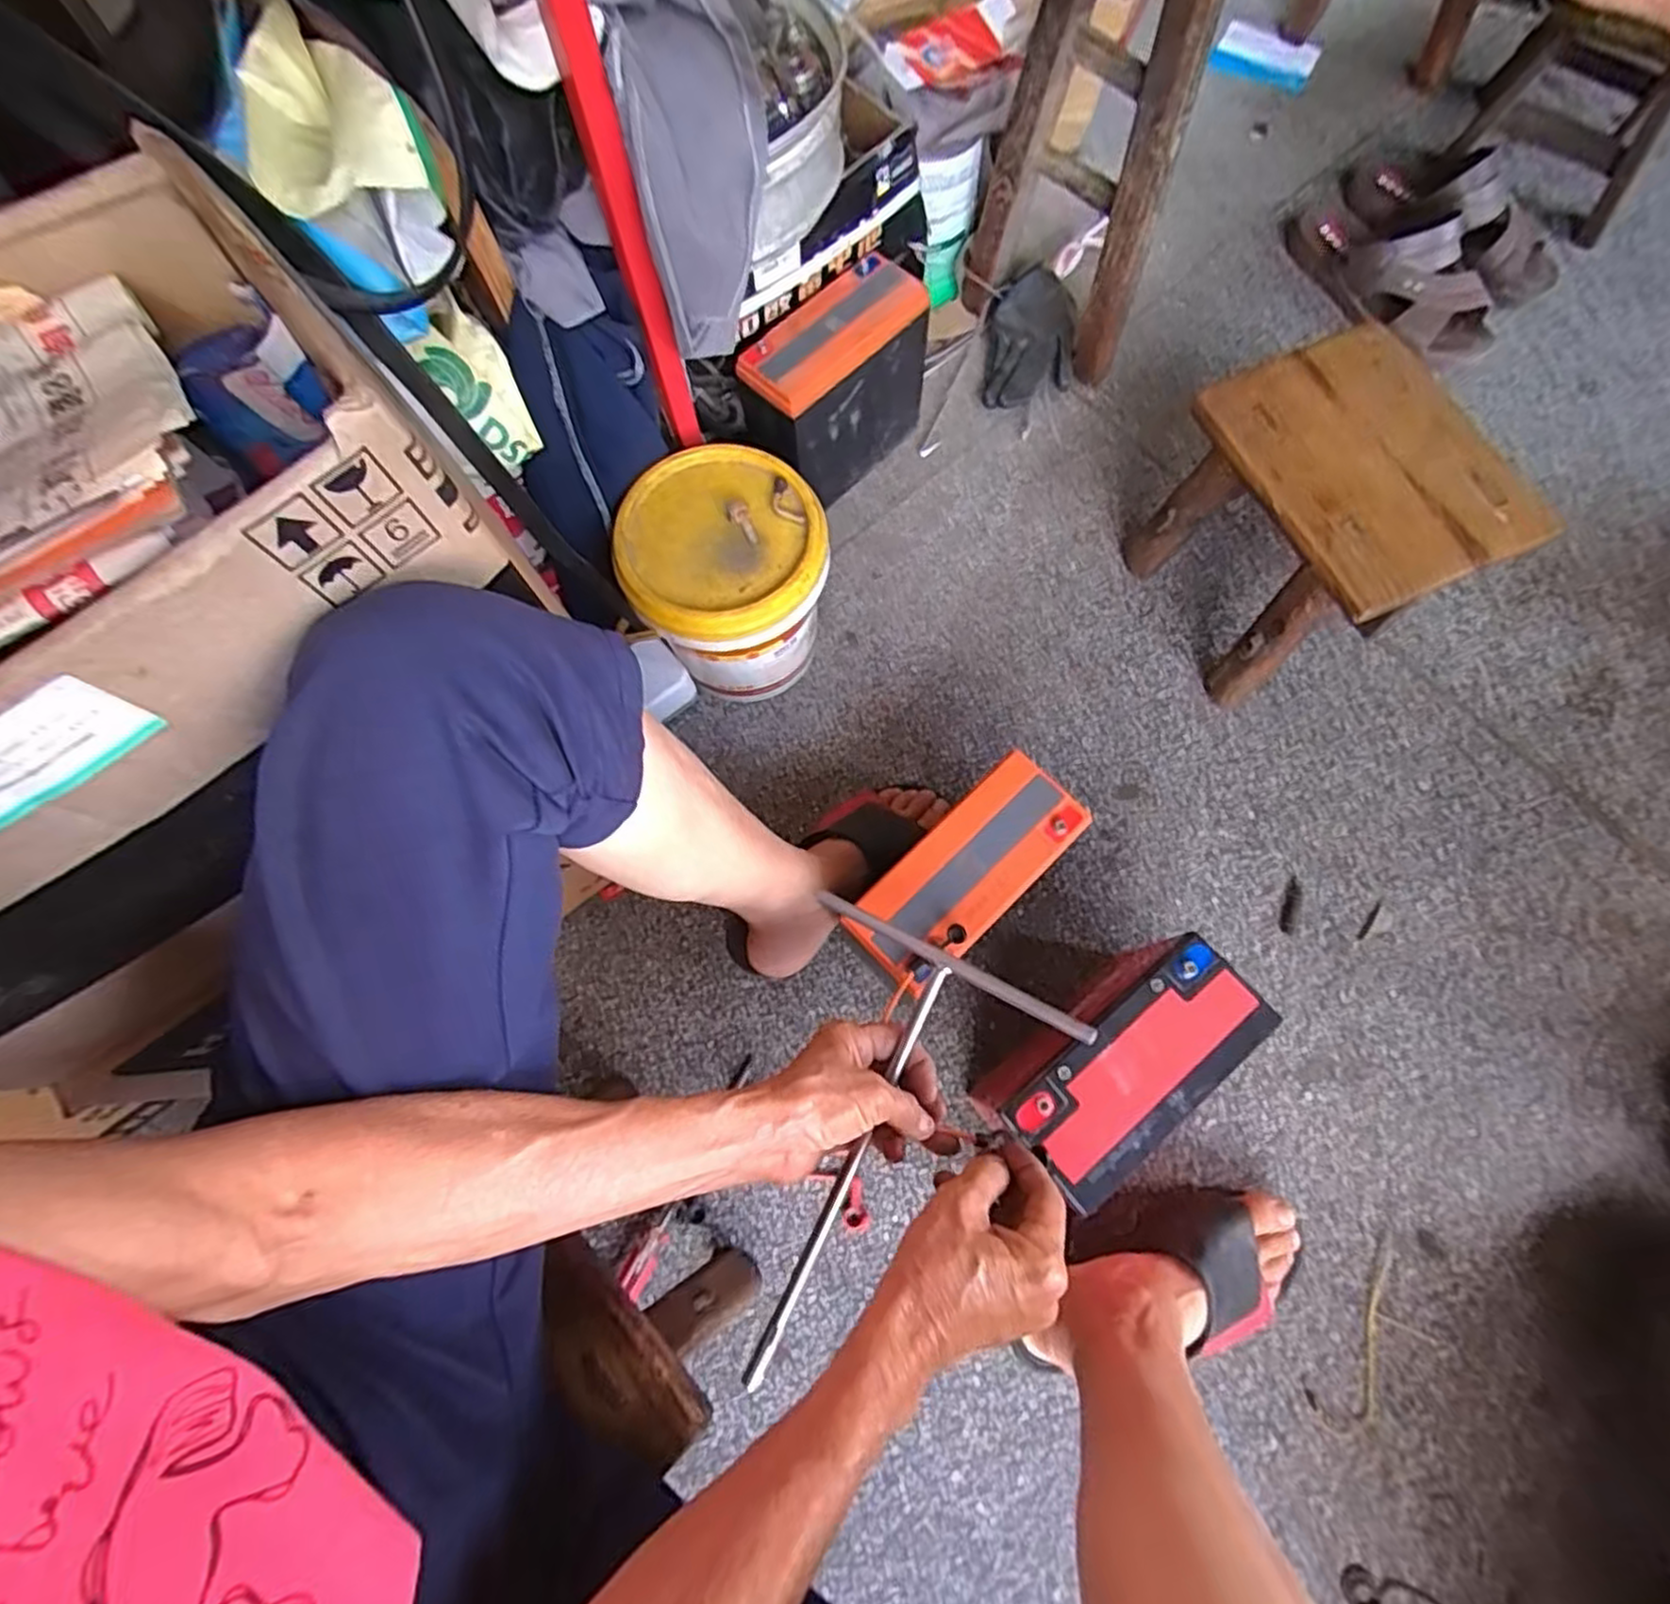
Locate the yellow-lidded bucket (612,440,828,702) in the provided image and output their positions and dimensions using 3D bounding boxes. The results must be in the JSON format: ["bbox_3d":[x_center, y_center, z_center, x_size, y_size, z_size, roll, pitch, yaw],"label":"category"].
[{"bbox_3d":[-0.094,-0.189,0.669,0.161,0.168,0.167,-1,72,3],"label":"yellow-lidded bucket"}]

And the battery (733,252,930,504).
[{"bbox_3d":[-0.002,-0.403,0.734,0.086,0.166,0.188,41,76,13],"label":"battery"}]

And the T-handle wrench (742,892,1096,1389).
[{"bbox_3d":[0.012,0.225,0.452,0.177,0.012,0.285,25,91,24],"label":"T-handle wrench"}]

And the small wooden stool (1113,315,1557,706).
[{"bbox_3d":[0.420,-0.238,0.661,0.192,0.194,0.229,-23,73,-5],"label":"small wooden stool"}]

